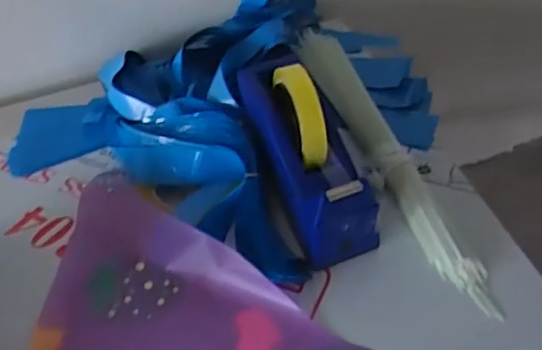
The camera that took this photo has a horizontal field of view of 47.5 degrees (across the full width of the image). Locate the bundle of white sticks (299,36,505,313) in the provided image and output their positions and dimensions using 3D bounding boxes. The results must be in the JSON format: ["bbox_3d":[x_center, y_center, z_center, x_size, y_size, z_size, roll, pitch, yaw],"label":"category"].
[{"bbox_3d":[0.121,-0.033,0.674,0.049,0.027,0.420,-17,50,-9],"label":"bundle of white sticks"}]

